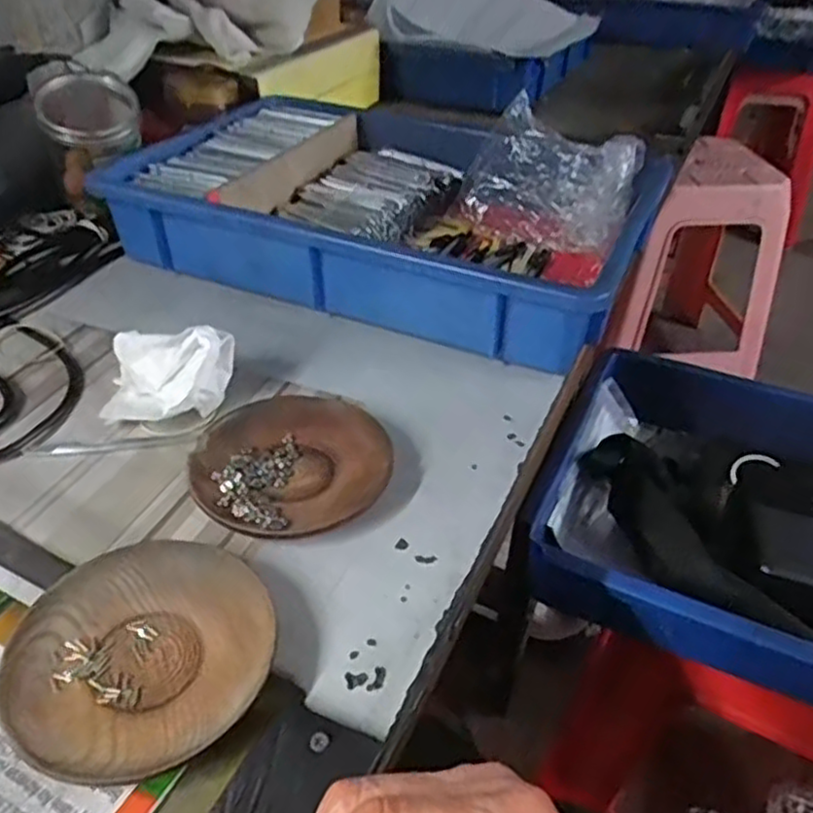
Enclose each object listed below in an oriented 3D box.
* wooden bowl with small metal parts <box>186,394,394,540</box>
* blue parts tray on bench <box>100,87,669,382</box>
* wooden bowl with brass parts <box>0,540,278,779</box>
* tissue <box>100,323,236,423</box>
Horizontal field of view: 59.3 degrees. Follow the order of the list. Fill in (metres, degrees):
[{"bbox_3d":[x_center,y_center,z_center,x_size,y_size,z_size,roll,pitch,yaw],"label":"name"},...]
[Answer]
[{"bbox_3d":[-0.069,0.035,0.425,0.113,0.016,0.108,1,39,-1],"label":"wooden bowl with small metal parts"},{"bbox_3d":[-0.018,-0.183,0.652,0.438,0.083,0.294,18,41,19],"label":"blue parts tray on bench"},{"bbox_3d":[-0.120,0.112,0.325,0.112,0.016,0.112,1,39,-1],"label":"wooden bowl with brass parts"},{"bbox_3d":[-0.159,-0.029,0.474,0.087,0.051,0.074,-6,39,-10],"label":"tissue"}]

